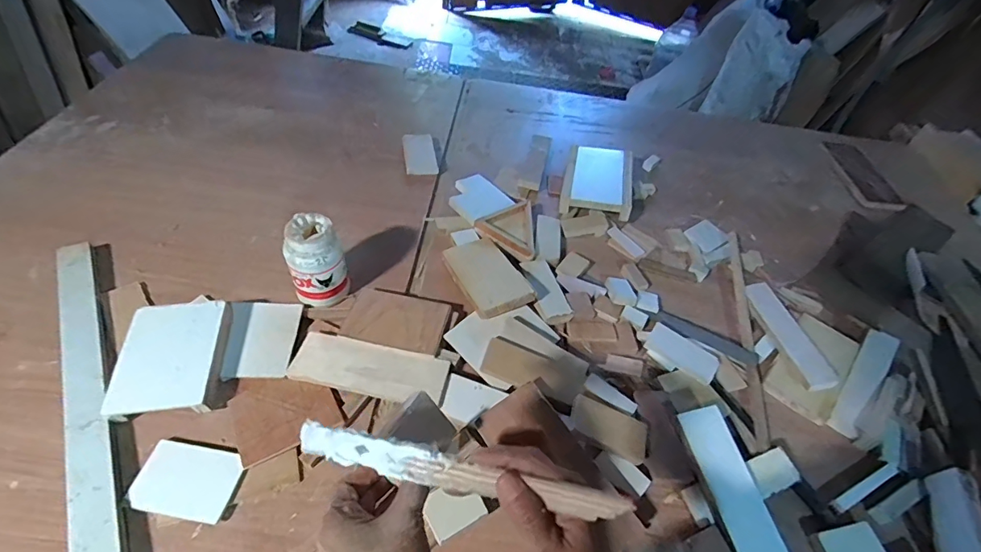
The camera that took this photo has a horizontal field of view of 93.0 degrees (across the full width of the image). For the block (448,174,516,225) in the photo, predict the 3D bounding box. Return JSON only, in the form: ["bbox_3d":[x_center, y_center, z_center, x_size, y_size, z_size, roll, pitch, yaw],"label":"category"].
[{"bbox_3d":[-0.024,-0.150,0.891,0.112,0.012,0.124,42,48,22],"label":"block"}]

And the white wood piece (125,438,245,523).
[{"bbox_3d":[-0.341,0.231,0.526,0.107,0.010,0.074,10,47,2],"label":"white wood piece"}]

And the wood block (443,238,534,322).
[{"bbox_3d":[-0.006,-0.004,0.745,0.096,0.016,0.164,-18,45,-19],"label":"wood block"}]

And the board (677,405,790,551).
[{"bbox_3d":[0.296,0.259,0.564,0.057,0.010,0.194,-15,61,-4],"label":"board"}]

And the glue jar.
[{"bbox_3d":[-0.250,-0.018,0.675,0.076,0.133,0.063,-13,50,-19],"label":"glue jar"}]

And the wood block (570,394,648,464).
[{"bbox_3d":[0.153,0.192,0.593,0.104,0.014,0.051,30,49,0],"label":"wood block"}]

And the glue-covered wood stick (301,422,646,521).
[{"bbox_3d":[-0.019,0.126,0.297,0.211,0.017,0.017,11,47,5],"label":"glue-covered wood stick"}]

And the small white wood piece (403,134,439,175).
[{"bbox_3d":[-0.146,-0.254,0.969,0.064,0.009,0.107,-9,62,-7],"label":"small white wood piece"}]

